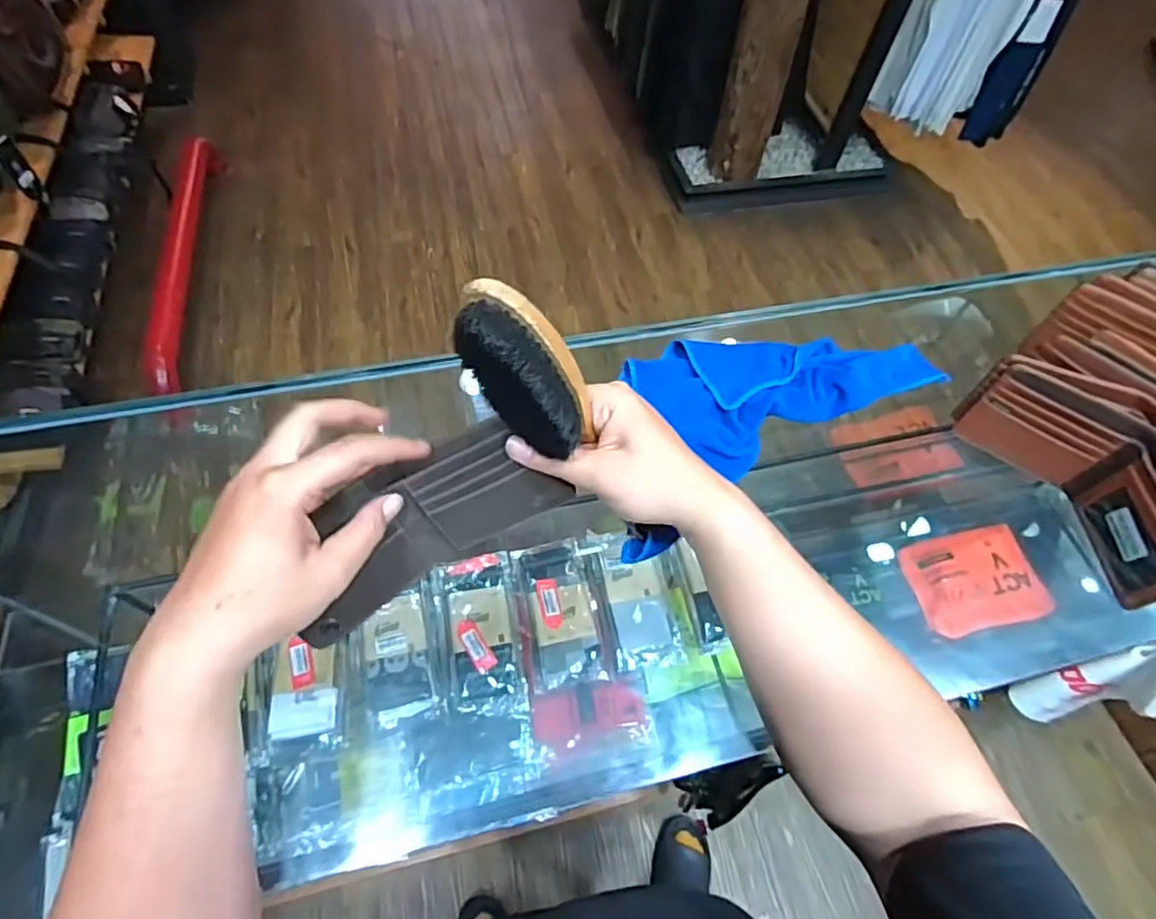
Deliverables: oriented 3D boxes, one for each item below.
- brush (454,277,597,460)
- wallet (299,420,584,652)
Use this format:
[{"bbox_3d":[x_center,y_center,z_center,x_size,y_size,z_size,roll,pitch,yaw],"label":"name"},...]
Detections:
[{"bbox_3d":[-0.028,-0.043,0.363,0.044,0.144,0.042,-10,57,21],"label":"brush"},{"bbox_3d":[-0.110,0.048,0.435,0.196,0.091,0.039,-27,31,1],"label":"wallet"}]

